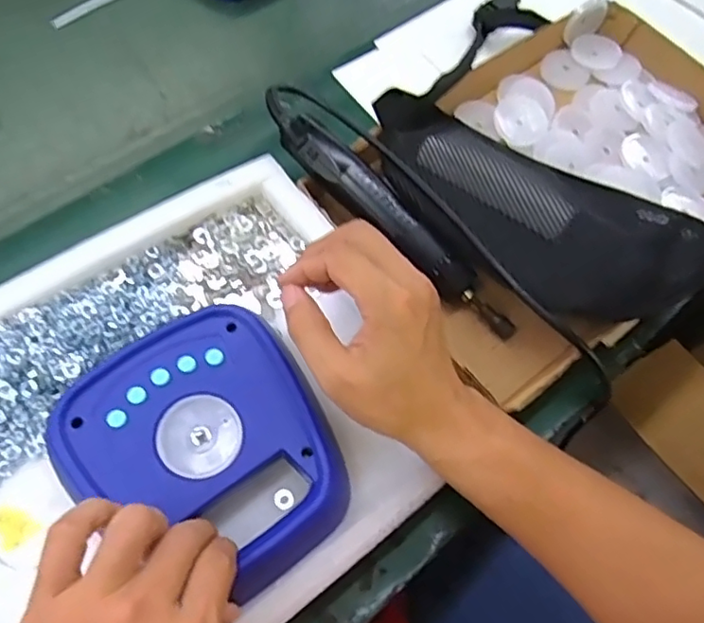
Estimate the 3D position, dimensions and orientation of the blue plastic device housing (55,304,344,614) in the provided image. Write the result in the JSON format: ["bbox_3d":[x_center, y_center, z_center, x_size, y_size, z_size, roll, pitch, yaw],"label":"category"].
[{"bbox_3d":[-0.093,0.092,0.381,0.151,0.044,0.170,-32,67,-17],"label":"blue plastic device housing"}]

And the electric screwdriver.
[{"bbox_3d":[0.039,-0.073,0.485,0.248,0.032,0.032,44,68,2],"label":"electric screwdriver"}]

